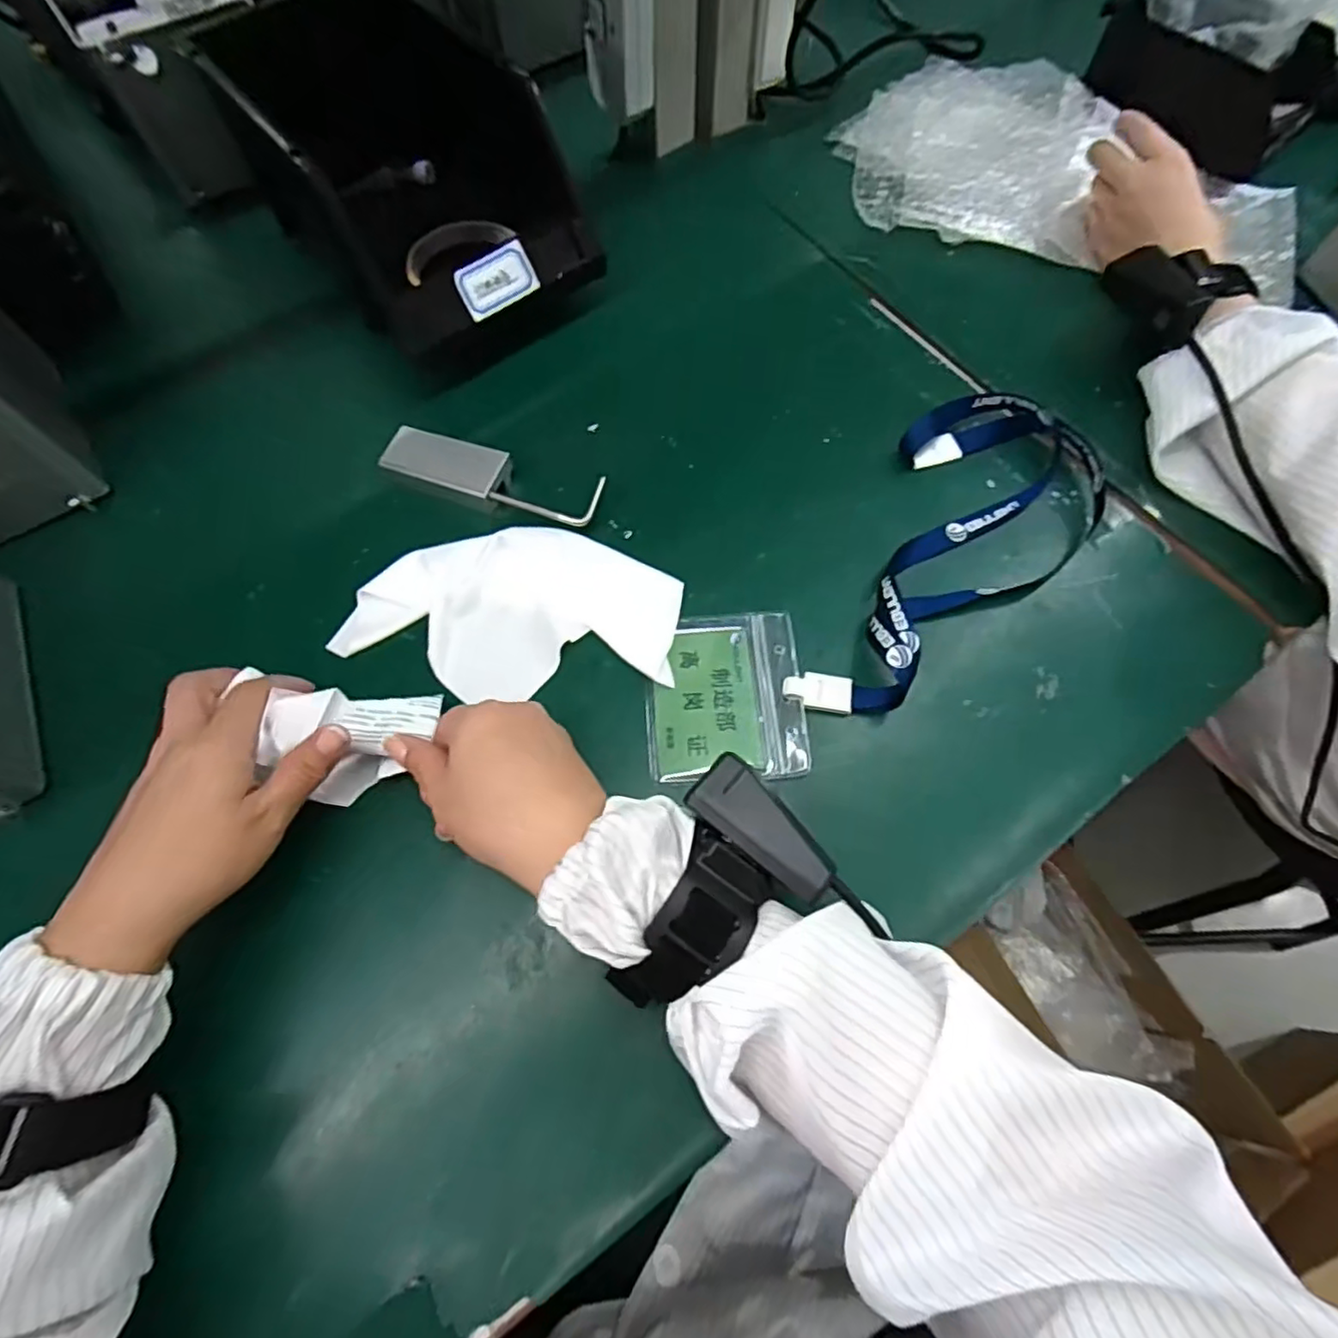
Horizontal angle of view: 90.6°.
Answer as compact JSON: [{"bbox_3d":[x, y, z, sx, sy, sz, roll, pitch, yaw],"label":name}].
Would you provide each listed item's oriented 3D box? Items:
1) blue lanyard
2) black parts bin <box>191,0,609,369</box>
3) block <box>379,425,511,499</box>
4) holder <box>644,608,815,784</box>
[{"bbox_3d":[0.160,-0.074,0.397,0.123,0.032,0.259,41,73,15],"label":"blue lanyard"},{"bbox_3d":[-0.179,-0.340,0.466,0.159,0.117,0.250,-38,73,-15],"label":"black parts bin"},{"bbox_3d":[-0.144,-0.131,0.433,0.079,0.025,0.034,20,69,8],"label":"block"},{"bbox_3d":[0.031,0.013,0.373,0.085,0.009,0.098,-2,67,-1],"label":"holder"}]

